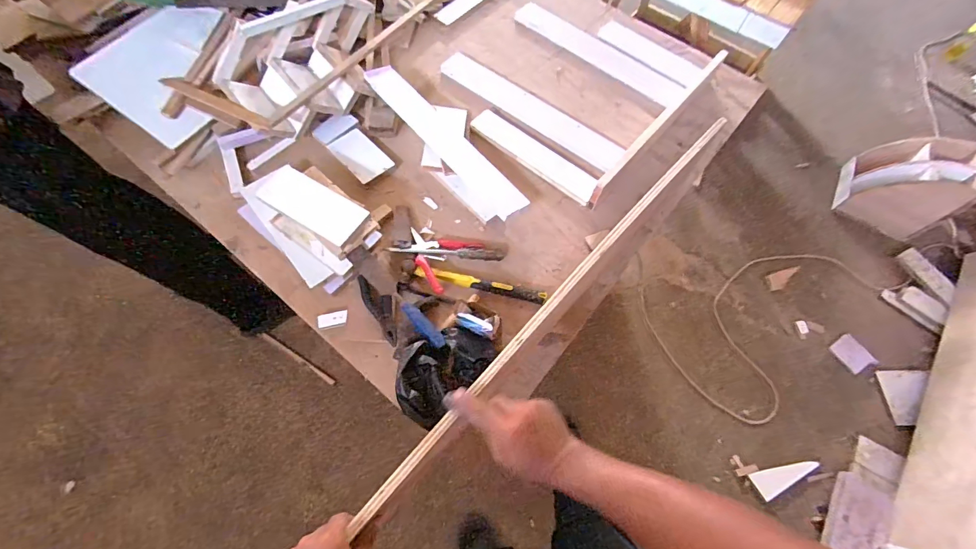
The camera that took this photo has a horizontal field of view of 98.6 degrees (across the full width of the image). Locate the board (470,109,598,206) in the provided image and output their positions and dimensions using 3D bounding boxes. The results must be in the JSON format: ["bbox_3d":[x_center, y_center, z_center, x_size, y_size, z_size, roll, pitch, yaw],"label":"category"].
[{"bbox_3d":[0.104,-0.277,0.963,0.345,0.015,0.063,40,87,17],"label":"board"}]

